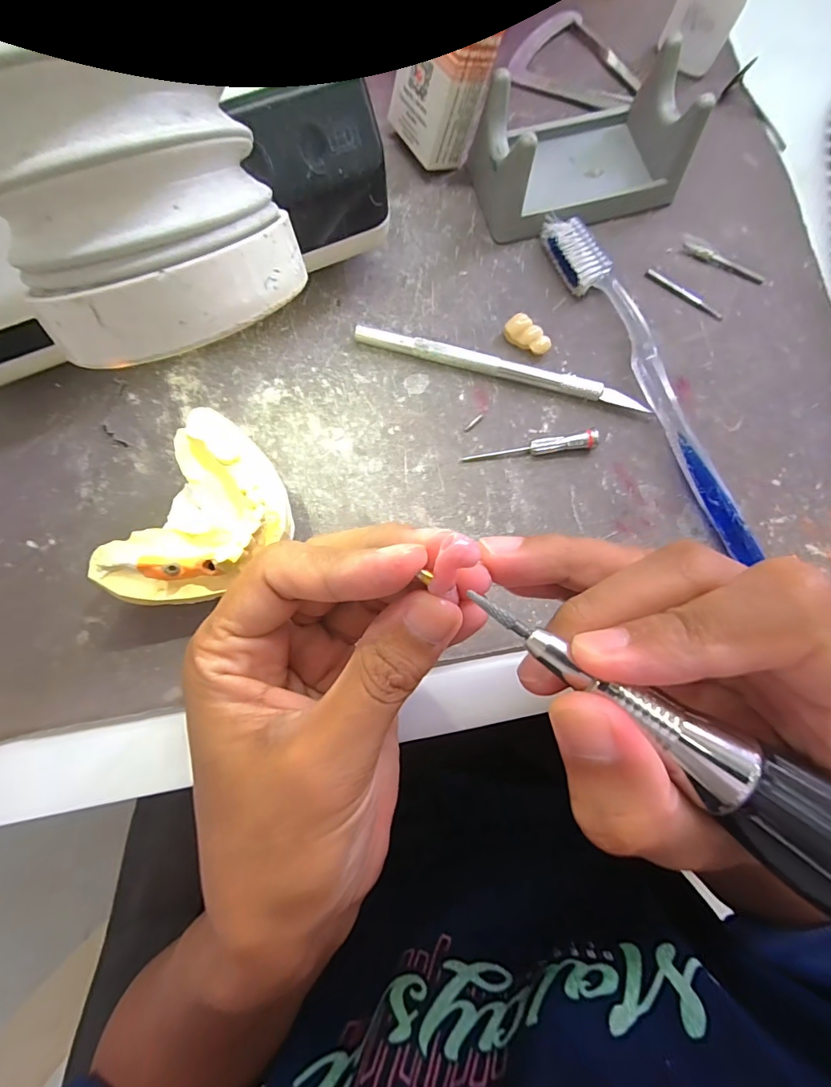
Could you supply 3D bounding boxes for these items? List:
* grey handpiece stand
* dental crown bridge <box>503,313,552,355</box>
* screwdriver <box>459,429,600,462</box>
[{"bbox_3d":[0.077,-0.192,0.213,0.097,0.039,0.063,-15,79,-4],"label":"grey handpiece stand"},{"bbox_3d":[0.052,-0.096,0.209,0.022,0.009,0.012,42,81,7],"label":"dental crown bridge"},{"bbox_3d":[0.051,-0.043,0.199,0.059,0.009,0.007,-5,79,-2],"label":"screwdriver"}]

